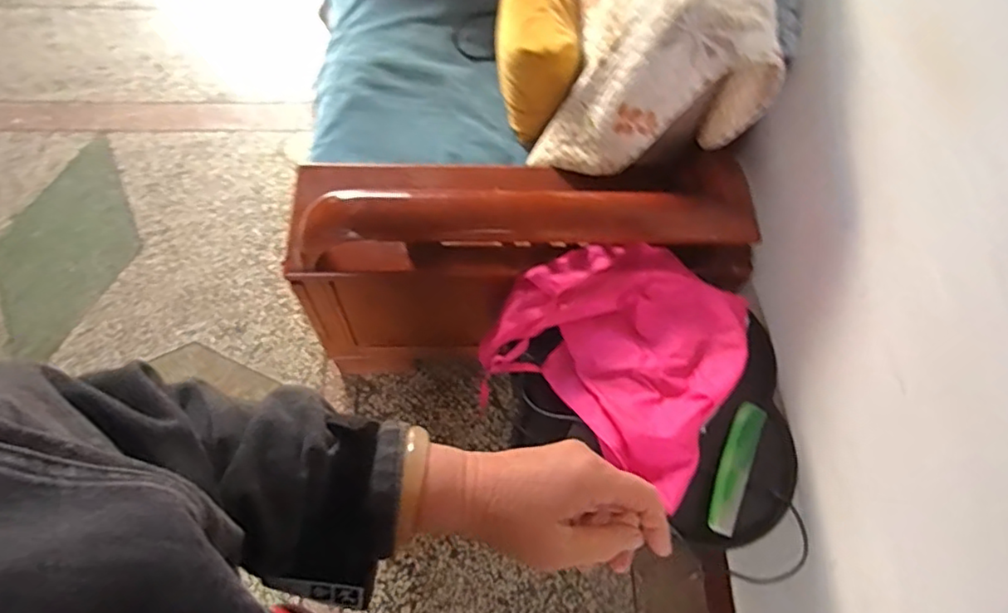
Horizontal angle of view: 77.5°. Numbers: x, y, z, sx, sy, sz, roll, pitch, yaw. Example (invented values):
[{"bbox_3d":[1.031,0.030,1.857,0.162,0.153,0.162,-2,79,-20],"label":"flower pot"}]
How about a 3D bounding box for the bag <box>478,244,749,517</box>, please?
[{"bbox_3d":[0.160,0.065,0.976,0.365,0.125,0.338,25,65,8],"label":"bag"}]

